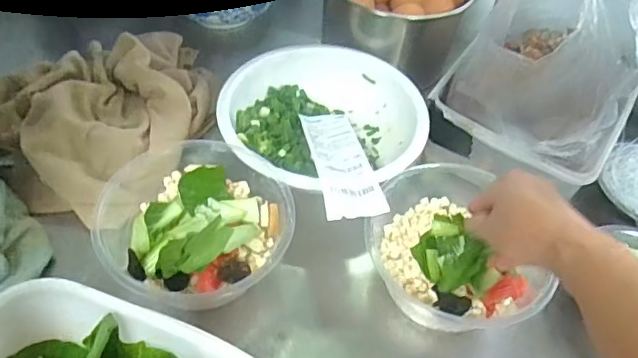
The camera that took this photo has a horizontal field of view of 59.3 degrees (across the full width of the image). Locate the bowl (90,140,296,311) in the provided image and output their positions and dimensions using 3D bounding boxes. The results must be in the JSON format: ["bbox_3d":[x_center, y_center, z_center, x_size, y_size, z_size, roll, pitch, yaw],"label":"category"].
[{"bbox_3d":[-0.117,0.039,0.517,0.185,0.071,0.168,28,49,19],"label":"bowl"}]

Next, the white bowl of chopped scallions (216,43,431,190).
[{"bbox_3d":[0.005,-0.053,0.617,0.216,0.070,0.215,4,45,-4],"label":"white bowl of chopped scallions"}]

